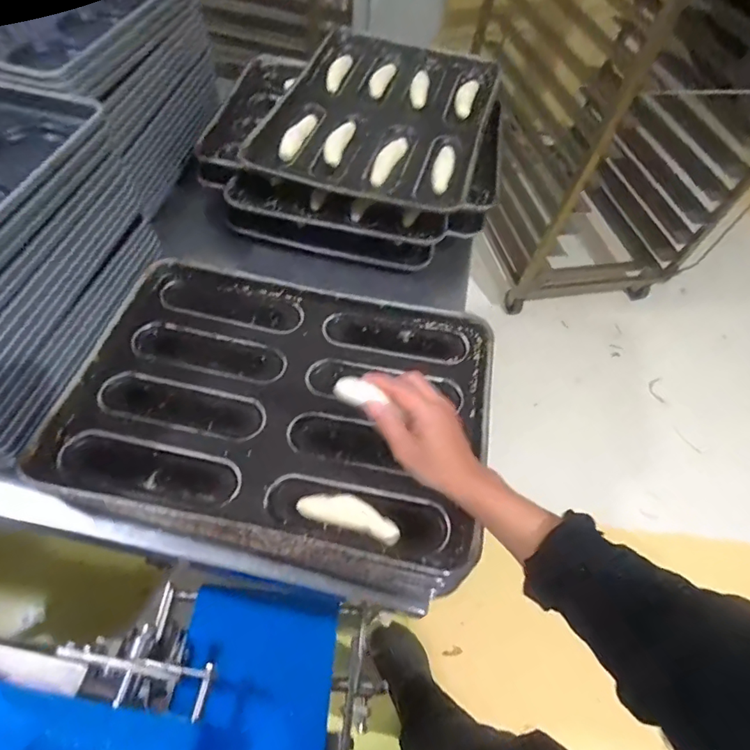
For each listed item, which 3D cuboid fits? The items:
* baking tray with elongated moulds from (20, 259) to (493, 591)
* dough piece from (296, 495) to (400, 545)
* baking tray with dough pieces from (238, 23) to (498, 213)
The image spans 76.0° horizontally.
[{"bbox_3d":[-0.115,0.020,0.632,0.514,0.035,0.393,11,56,3],"label":"baking tray with elongated moulds"},{"bbox_3d":[-0.028,0.157,0.540,0.114,0.020,0.034,19,57,5],"label":"dough piece"},{"bbox_3d":[0.020,-0.526,0.929,0.398,0.050,0.593,15,56,5],"label":"baking tray with dough pieces"}]

